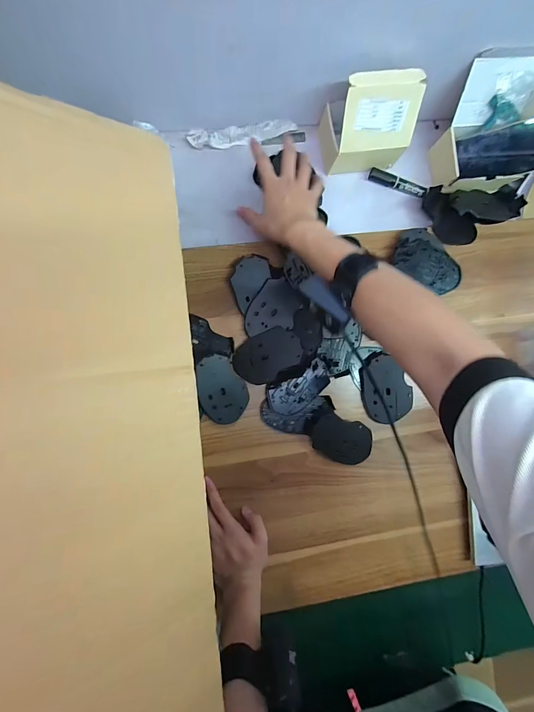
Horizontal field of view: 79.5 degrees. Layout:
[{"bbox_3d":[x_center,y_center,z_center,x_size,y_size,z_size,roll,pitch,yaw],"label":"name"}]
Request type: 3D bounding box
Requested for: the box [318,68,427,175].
[{"bbox_3d":[0.162,-0.369,0.507,0.129,0.126,0.091,-8,90,-6],"label":"box"}]

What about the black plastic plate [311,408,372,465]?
[{"bbox_3d":[0.119,0.134,0.518,0.105,0.011,0.071,23,88,-12],"label":"black plastic plate"}]

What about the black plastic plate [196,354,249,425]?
[{"bbox_3d":[-0.070,0.051,0.502,0.073,0.007,0.107,-20,103,-19],"label":"black plastic plate"}]

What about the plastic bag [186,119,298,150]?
[{"bbox_3d":[-0.040,-0.376,0.543,0.183,0.015,0.033,-9,90,-6],"label":"plastic bag"}]

